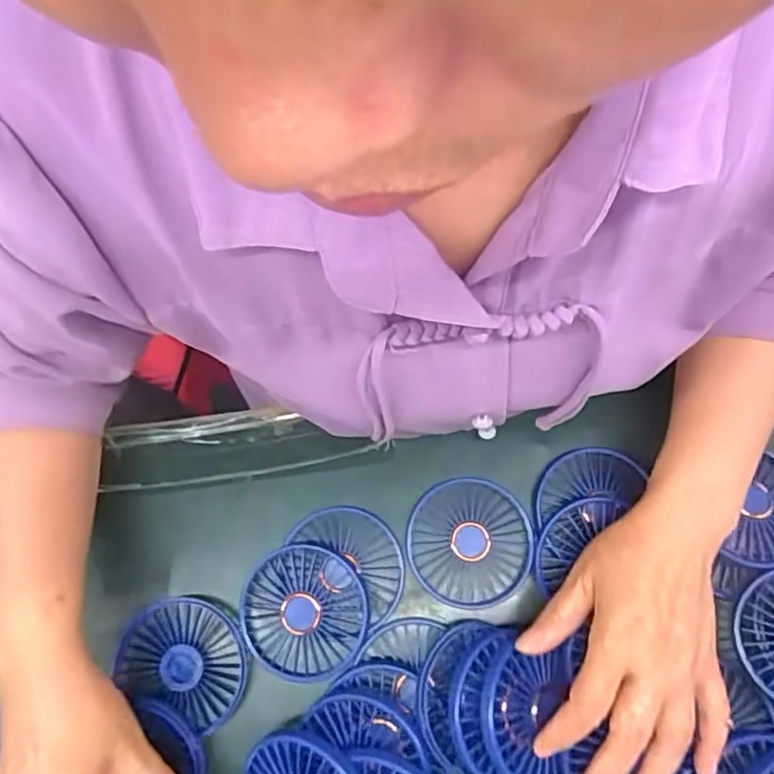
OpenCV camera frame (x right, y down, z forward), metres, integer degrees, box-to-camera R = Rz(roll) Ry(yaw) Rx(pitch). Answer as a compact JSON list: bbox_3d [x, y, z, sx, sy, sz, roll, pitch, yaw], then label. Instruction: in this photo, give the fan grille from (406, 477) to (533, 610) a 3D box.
[{"bbox_3d":[0.059,0.109,0.437,0.084,0.024,0.087,0,74,0],"label":"fan grille"}]

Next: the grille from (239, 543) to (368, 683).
[{"bbox_3d":[-0.057,0.153,0.420,0.085,0.020,0.083,0,74,0],"label":"grille"}]

